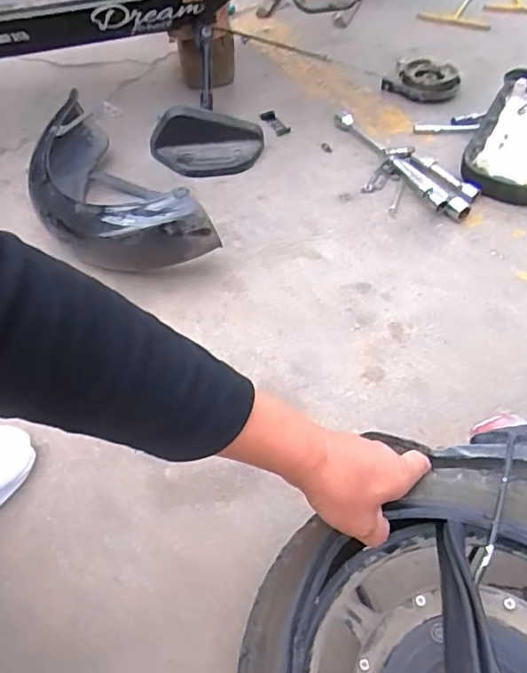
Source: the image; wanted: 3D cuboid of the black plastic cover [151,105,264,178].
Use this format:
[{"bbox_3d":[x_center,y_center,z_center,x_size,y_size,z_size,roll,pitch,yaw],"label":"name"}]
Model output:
[{"bbox_3d":[-0.098,-0.342,0.948,0.201,0.086,0.075,-8,52,-5],"label":"black plastic cover"}]

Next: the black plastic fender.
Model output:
[{"bbox_3d":[-0.248,-0.211,0.826,0.178,0.133,0.405,-32,58,-22],"label":"black plastic fender"}]

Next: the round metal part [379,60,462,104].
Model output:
[{"bbox_3d":[0.332,-0.534,1.130,0.150,0.045,0.100,15,54,13],"label":"round metal part"}]

